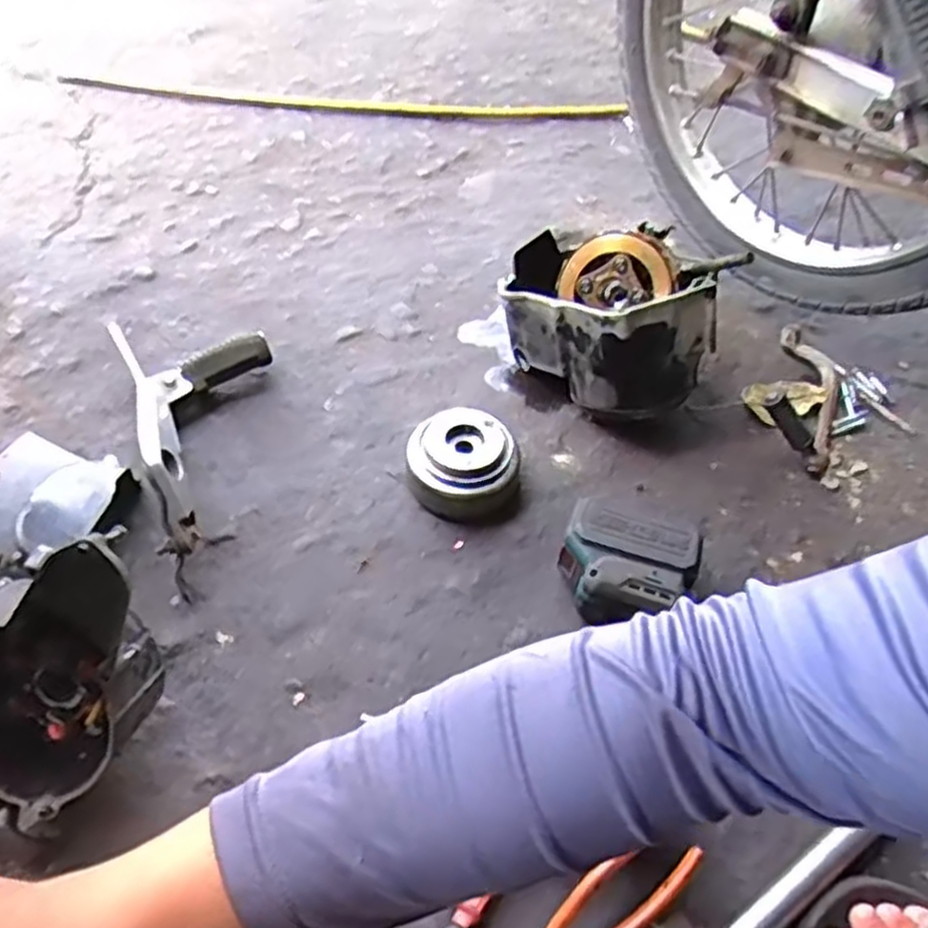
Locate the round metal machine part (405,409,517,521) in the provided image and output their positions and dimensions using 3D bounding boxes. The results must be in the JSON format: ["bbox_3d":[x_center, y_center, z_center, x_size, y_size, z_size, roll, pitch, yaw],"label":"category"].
[{"bbox_3d":[-0.001,0.000,0.735,0.106,0.069,0.089,6,52,1],"label":"round metal machine part"}]

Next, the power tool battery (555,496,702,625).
[{"bbox_3d":[0.139,0.091,0.665,0.111,0.080,0.092,13,53,6],"label":"power tool battery"}]

